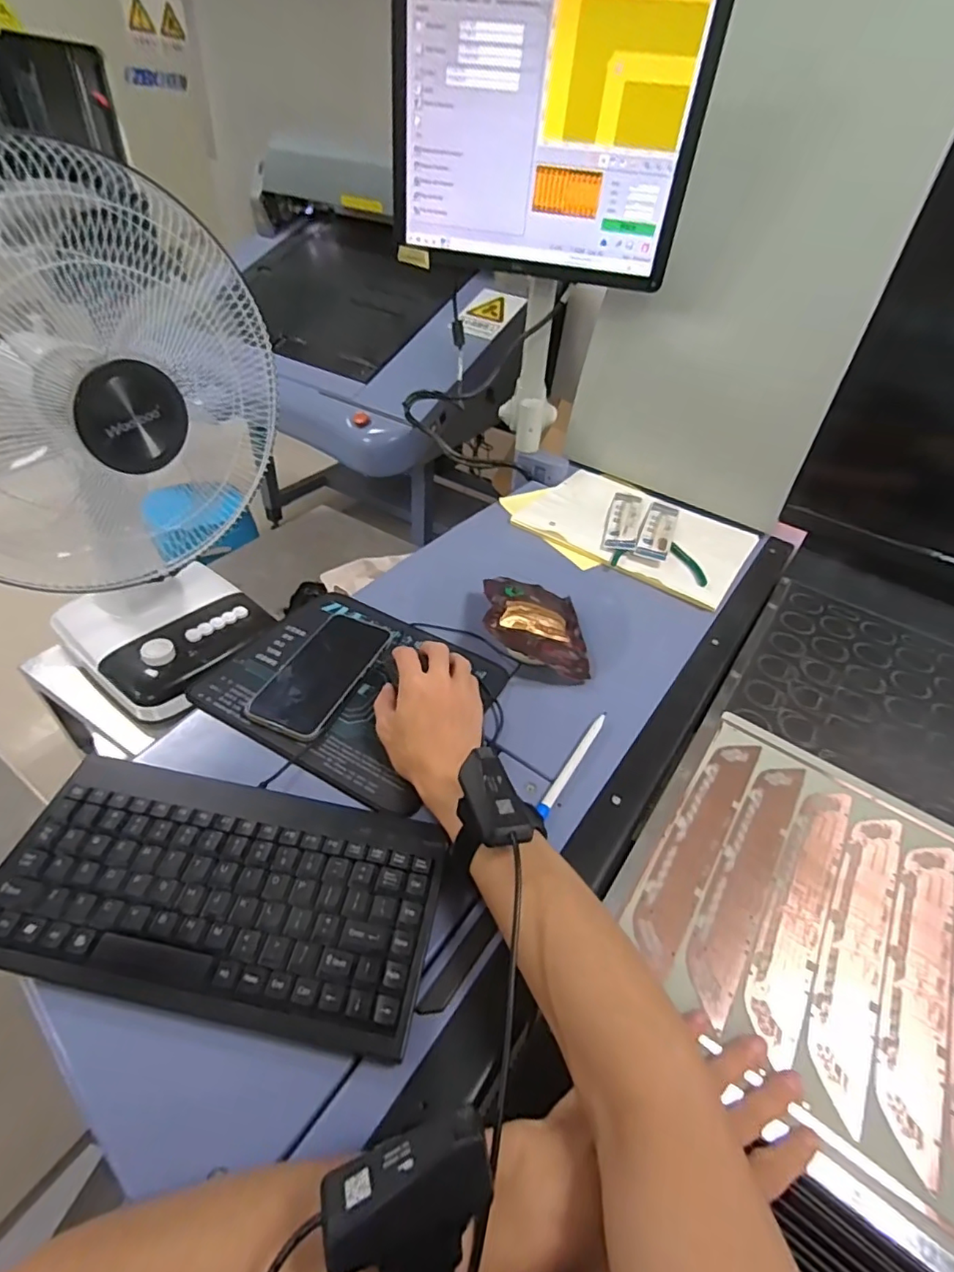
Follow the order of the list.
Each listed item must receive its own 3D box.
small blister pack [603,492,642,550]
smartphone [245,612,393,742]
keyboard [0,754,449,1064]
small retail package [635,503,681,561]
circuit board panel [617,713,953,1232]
[{"bbox_3d":[0.221,-0.178,0.830,0.044,0.014,0.172,15,44,9],"label":"small blister pack"},{"bbox_3d":[-0.153,0.032,0.554,0.078,0.014,0.158,18,44,12],"label":"smartphone"},{"bbox_3d":[-0.174,0.174,0.387,0.288,0.033,0.145,10,43,4],"label":"keyboard"},{"bbox_3d":[0.270,-0.161,0.821,0.046,0.017,0.174,19,44,13],"label":"small retail package"},{"bbox_3d":[0.374,0.267,0.381,0.501,0.009,0.289,29,47,24],"label":"circuit board panel"}]

